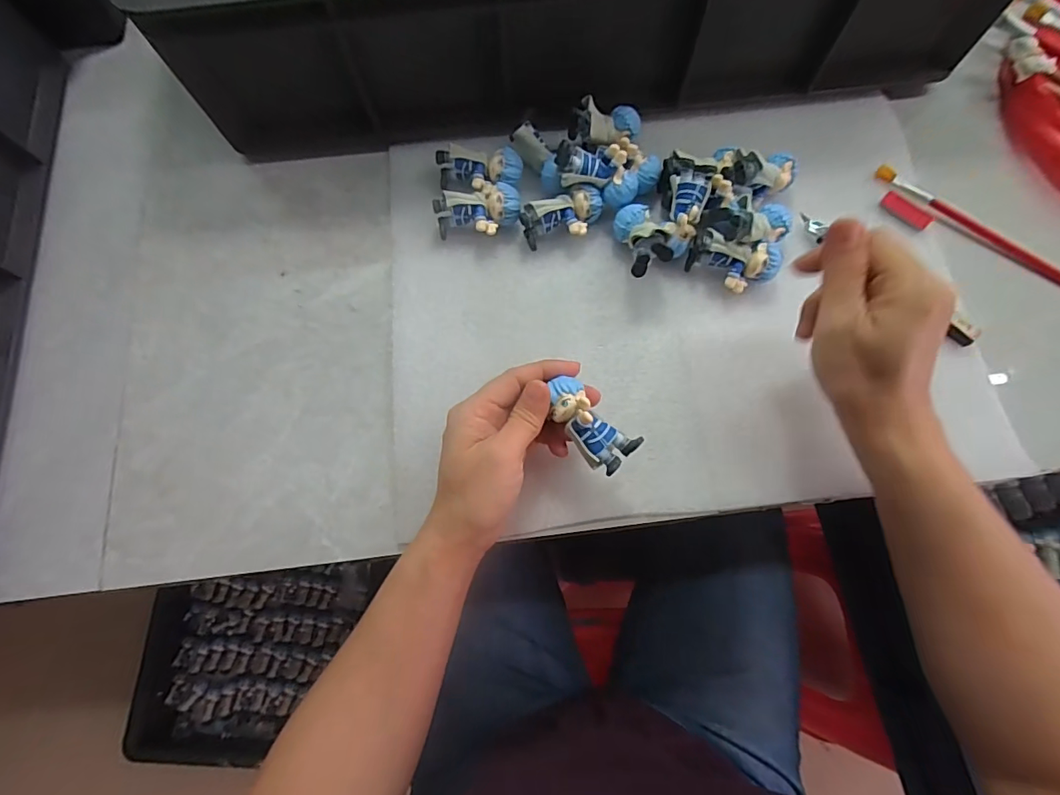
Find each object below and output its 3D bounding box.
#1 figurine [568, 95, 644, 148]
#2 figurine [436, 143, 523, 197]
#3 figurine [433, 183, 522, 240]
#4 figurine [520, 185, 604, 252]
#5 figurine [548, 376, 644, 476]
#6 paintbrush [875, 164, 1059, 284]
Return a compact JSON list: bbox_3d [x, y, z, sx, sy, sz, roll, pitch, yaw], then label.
[{"bbox_3d":[0.055,-0.205,0.361,0.060,0.023,0.027,-18,72,-23],"label":"figurine"},{"bbox_3d":[-0.038,-0.168,0.363,0.062,0.024,0.030,0,73,1],"label":"figurine"},{"bbox_3d":[-0.038,-0.133,0.355,0.061,0.028,0.031,-12,73,-2],"label":"figurine"},{"bbox_3d":[0.026,-0.130,0.354,0.058,0.029,0.031,-25,74,-6],"label":"figurine"},{"bbox_3d":[0.035,0.015,0.271,0.027,0.018,0.058,-41,91,-10],"label":"figurine"},{"bbox_3d":[0.337,-0.127,0.358,0.166,0.012,0.014,36,77,11],"label":"paintbrush"}]

